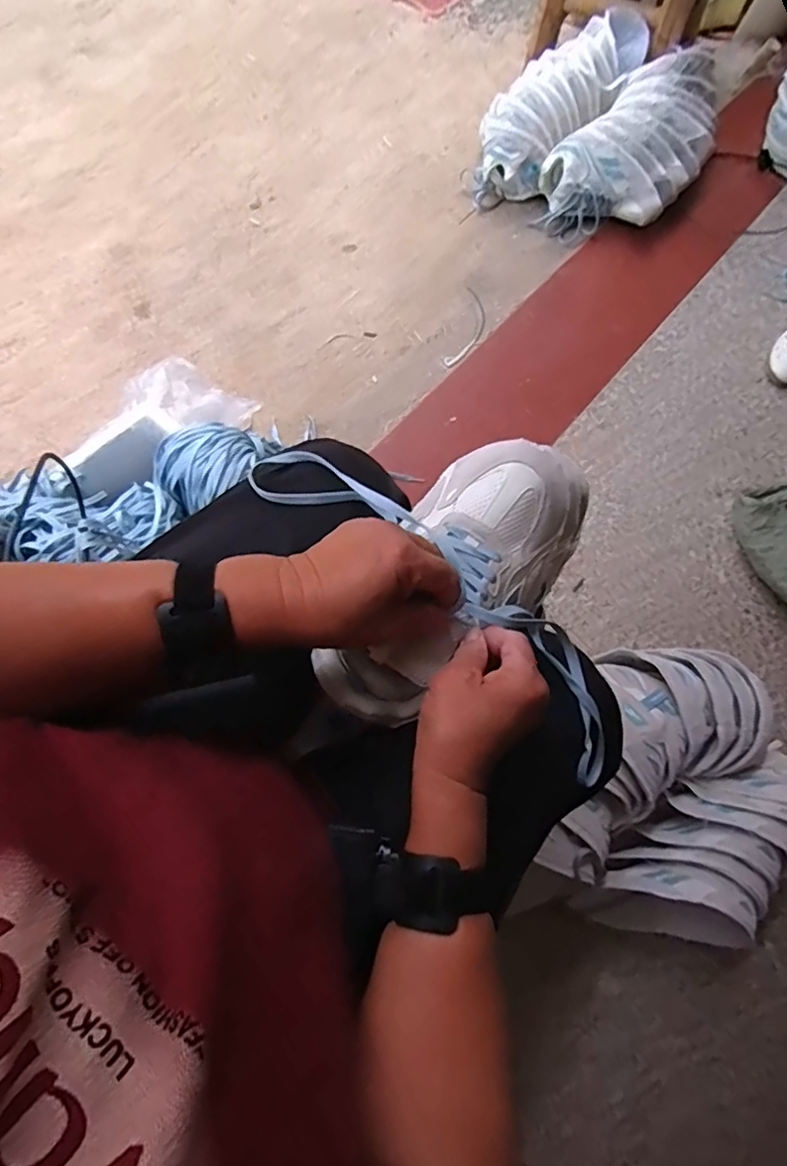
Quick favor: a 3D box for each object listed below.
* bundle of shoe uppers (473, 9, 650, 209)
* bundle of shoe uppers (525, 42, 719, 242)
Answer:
[{"bbox_3d":[0.323,-0.955,1.149,0.186,0.147,0.444,37,74,5],"label":"bundle of shoe uppers"},{"bbox_3d":[0.479,-0.827,1.107,0.220,0.140,0.419,44,75,7],"label":"bundle of shoe uppers"}]

